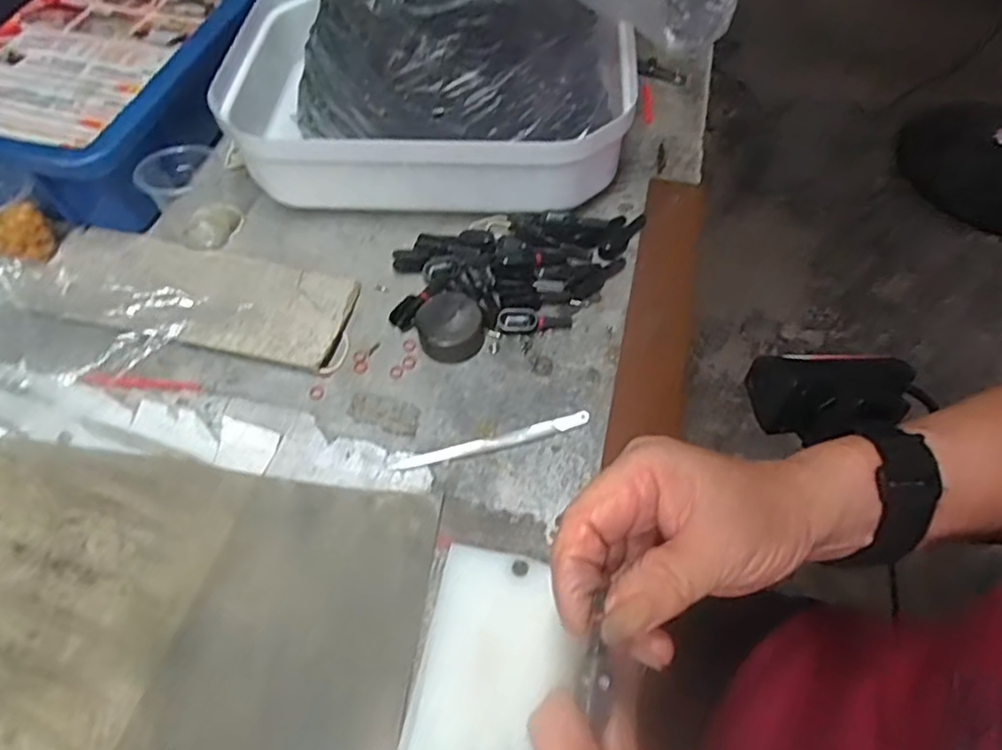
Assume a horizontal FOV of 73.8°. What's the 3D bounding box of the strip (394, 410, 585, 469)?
[{"bbox_3d":[-0.004,0.036,0.356,0.106,0.004,0.009,-16,65,-6],"label":"strip"}]

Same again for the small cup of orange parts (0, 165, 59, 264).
[{"bbox_3d":[-0.313,-0.097,0.420,0.045,0.057,0.043,0,56,0],"label":"small cup of orange parts"}]

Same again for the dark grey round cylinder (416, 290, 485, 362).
[{"bbox_3d":[-0.029,-0.028,0.390,0.034,0.024,0.038,21,59,14],"label":"dark grey round cylinder"}]

